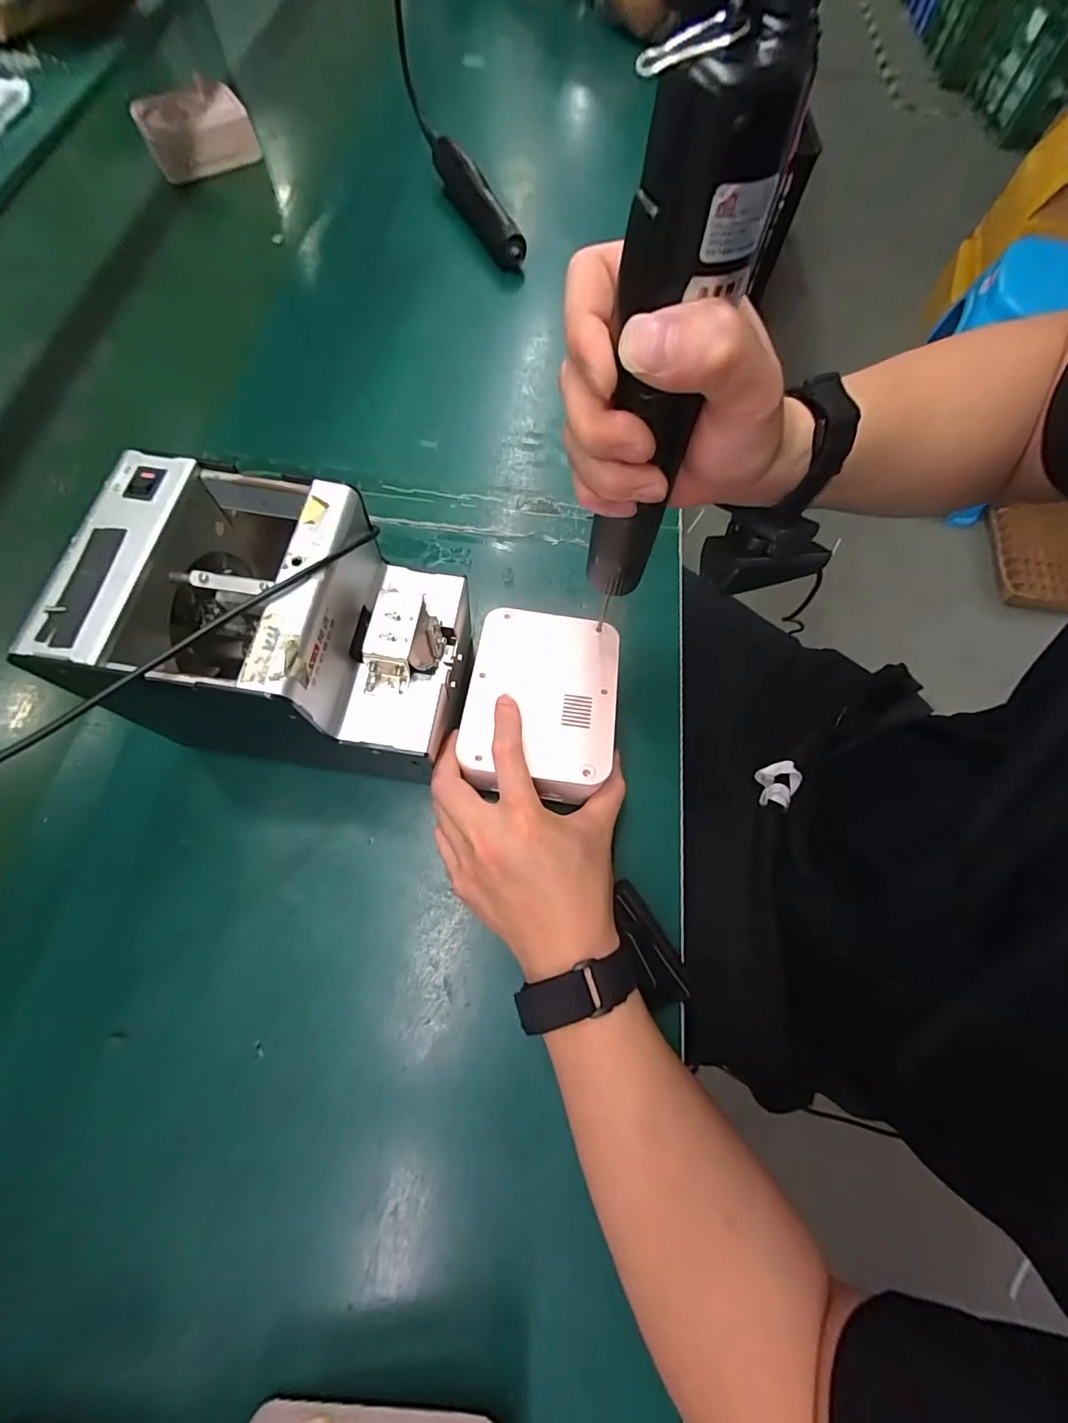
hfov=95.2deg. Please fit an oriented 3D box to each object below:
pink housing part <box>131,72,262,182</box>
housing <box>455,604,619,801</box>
[{"bbox_3d":[-0.431,-0.743,0.622,0.124,0.049,0.081,-33,73,-12],"label":"pink housing part"},{"bbox_3d":[0.006,-0.010,0.331,0.097,0.026,0.131,8,69,1],"label":"housing"}]

